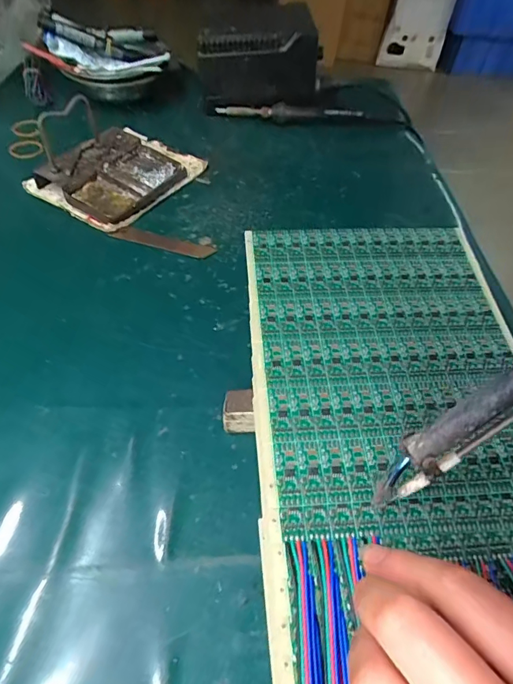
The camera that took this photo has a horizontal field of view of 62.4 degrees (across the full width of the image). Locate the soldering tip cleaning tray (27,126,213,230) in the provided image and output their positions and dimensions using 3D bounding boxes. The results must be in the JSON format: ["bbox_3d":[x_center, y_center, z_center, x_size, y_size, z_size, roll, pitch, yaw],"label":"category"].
[{"bbox_3d":[-0.137,-0.178,0.431,0.111,0.032,0.146,29,56,18],"label":"soldering tip cleaning tray"}]

